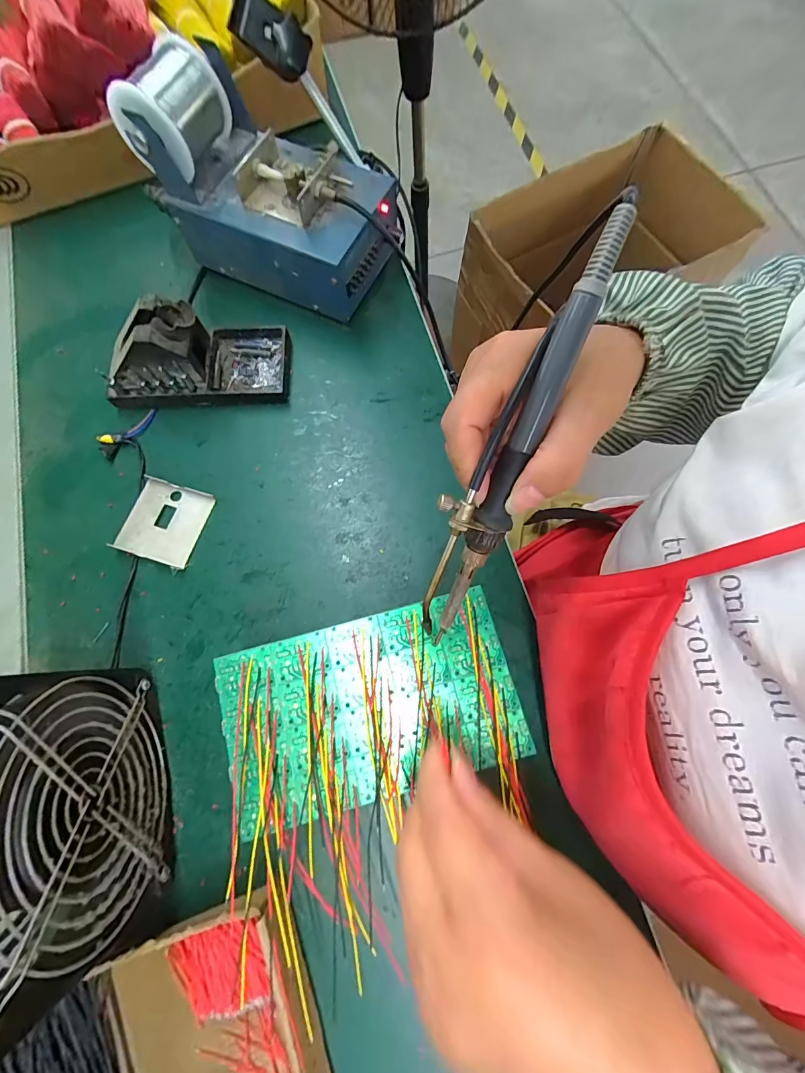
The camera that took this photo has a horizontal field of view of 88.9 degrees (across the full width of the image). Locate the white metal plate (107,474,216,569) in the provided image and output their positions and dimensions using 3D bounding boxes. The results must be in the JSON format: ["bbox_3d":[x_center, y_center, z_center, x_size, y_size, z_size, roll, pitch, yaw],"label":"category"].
[{"bbox_3d":[-0.207,-0.013,0.357,0.066,0.010,0.069,15,76,5],"label":"white metal plate"}]

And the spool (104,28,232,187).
[{"bbox_3d":[-0.195,-0.358,0.354,0.063,0.071,0.079,16,77,5],"label":"spool"}]

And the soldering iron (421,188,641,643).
[{"bbox_3d":[0.046,-0.036,0.190,0.029,0.020,0.207,24,113,8],"label":"soldering iron"}]

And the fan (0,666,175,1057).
[{"bbox_3d":[-0.203,0.159,0.231,0.063,0.150,0.151,-17,74,-4],"label":"fan"}]

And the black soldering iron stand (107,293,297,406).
[{"bbox_3d":[-0.190,-0.170,0.368,0.159,0.070,0.082,-1,73,1],"label":"black soldering iron stand"}]

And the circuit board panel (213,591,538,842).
[{"bbox_3d":[-0.020,0.103,0.252,0.175,0.008,0.100,-14,76,-3],"label":"circuit board panel"}]

